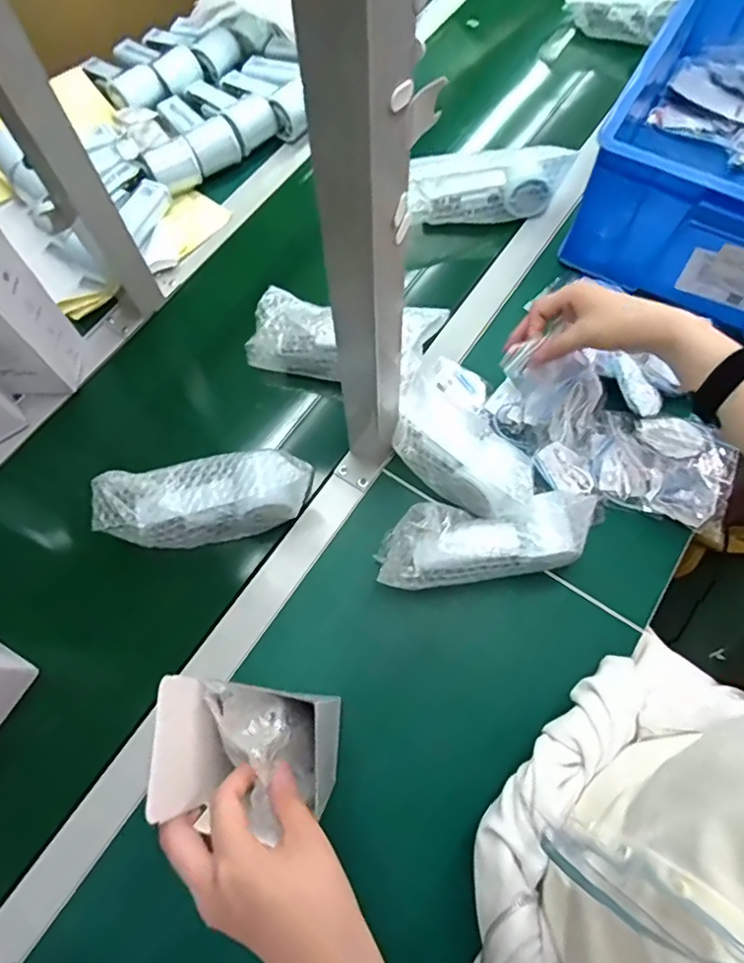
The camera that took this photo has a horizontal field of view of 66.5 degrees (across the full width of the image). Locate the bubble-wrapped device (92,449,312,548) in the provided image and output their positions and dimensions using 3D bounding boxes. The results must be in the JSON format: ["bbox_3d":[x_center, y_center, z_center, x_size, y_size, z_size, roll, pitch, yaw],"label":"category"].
[{"bbox_3d":[-0.164,0.016,0.556,0.201,0.059,0.077,-7,68,-1],"label":"bubble-wrapped device"}]

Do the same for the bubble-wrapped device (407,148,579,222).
[{"bbox_3d":[0.140,-0.373,0.710,0.198,0.057,0.072,-12,69,-3],"label":"bubble-wrapped device"}]

